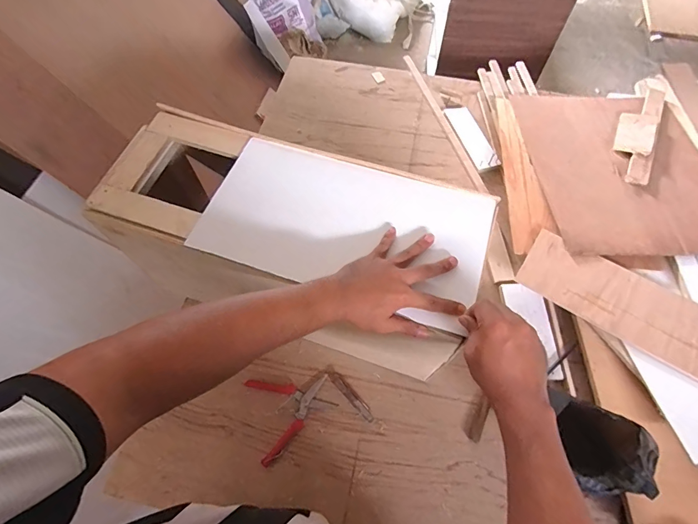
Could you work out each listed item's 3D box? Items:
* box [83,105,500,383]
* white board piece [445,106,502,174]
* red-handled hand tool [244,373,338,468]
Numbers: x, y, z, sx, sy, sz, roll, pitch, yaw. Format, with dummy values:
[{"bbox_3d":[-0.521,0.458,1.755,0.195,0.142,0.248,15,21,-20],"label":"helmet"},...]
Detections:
[{"bbox_3d":[-0.101,-0.025,0.705,0.593,0.321,0.251,17,65,4],"label":"box"},{"bbox_3d":[0.331,-0.335,1.026,0.061,0.019,0.229,-15,64,-7],"label":"white board piece"},{"bbox_3d":[-0.104,0.282,0.726,0.151,0.015,0.150,-14,64,-7],"label":"red-handled hand tool"}]

